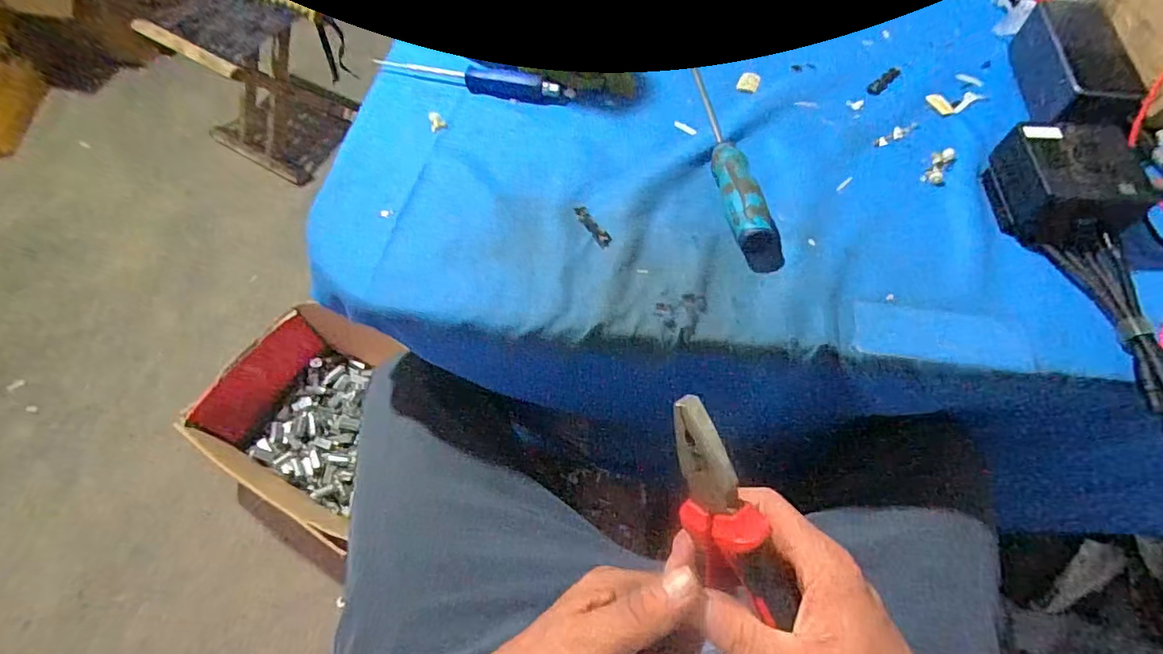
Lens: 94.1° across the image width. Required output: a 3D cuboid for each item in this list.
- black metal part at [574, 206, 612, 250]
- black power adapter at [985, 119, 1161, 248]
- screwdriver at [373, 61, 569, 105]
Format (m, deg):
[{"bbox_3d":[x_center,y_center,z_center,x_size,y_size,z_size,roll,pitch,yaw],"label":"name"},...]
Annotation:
[{"bbox_3d":[0.009,-0.079,0.424,0.011,0.004,0.049,-27,62,-13],"label":"black metal part"},{"bbox_3d":[0.356,-0.106,0.400,0.072,0.053,0.090,-5,60,-1],"label":"black power adapter"},{"bbox_3d":[-0.107,-0.238,0.515,0.194,0.019,0.022,17,62,12],"label":"screwdriver"}]

